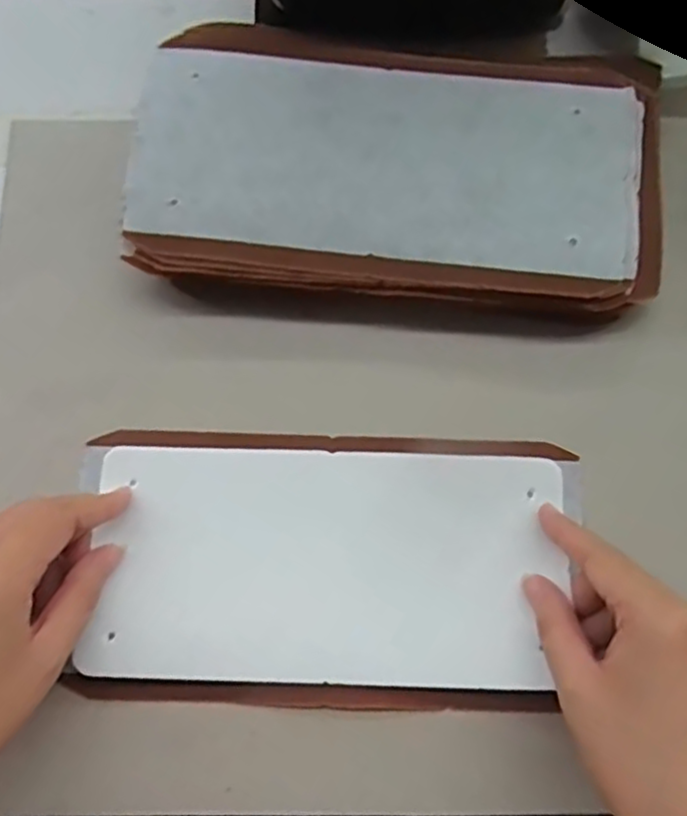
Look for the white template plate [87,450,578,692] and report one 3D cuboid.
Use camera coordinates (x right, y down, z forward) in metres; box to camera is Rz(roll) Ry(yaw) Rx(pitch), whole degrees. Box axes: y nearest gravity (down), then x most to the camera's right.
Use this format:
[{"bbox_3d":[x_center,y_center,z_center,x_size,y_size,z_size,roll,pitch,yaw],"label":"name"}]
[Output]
[{"bbox_3d":[-0.007,0.077,0.342,0.220,0.011,0.110,2,75,-1],"label":"white template plate"}]

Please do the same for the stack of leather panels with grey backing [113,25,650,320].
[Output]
[{"bbox_3d":[0.029,-0.134,0.373,0.269,0.036,0.158,5,78,1],"label":"stack of leather panels with grey backing"}]

